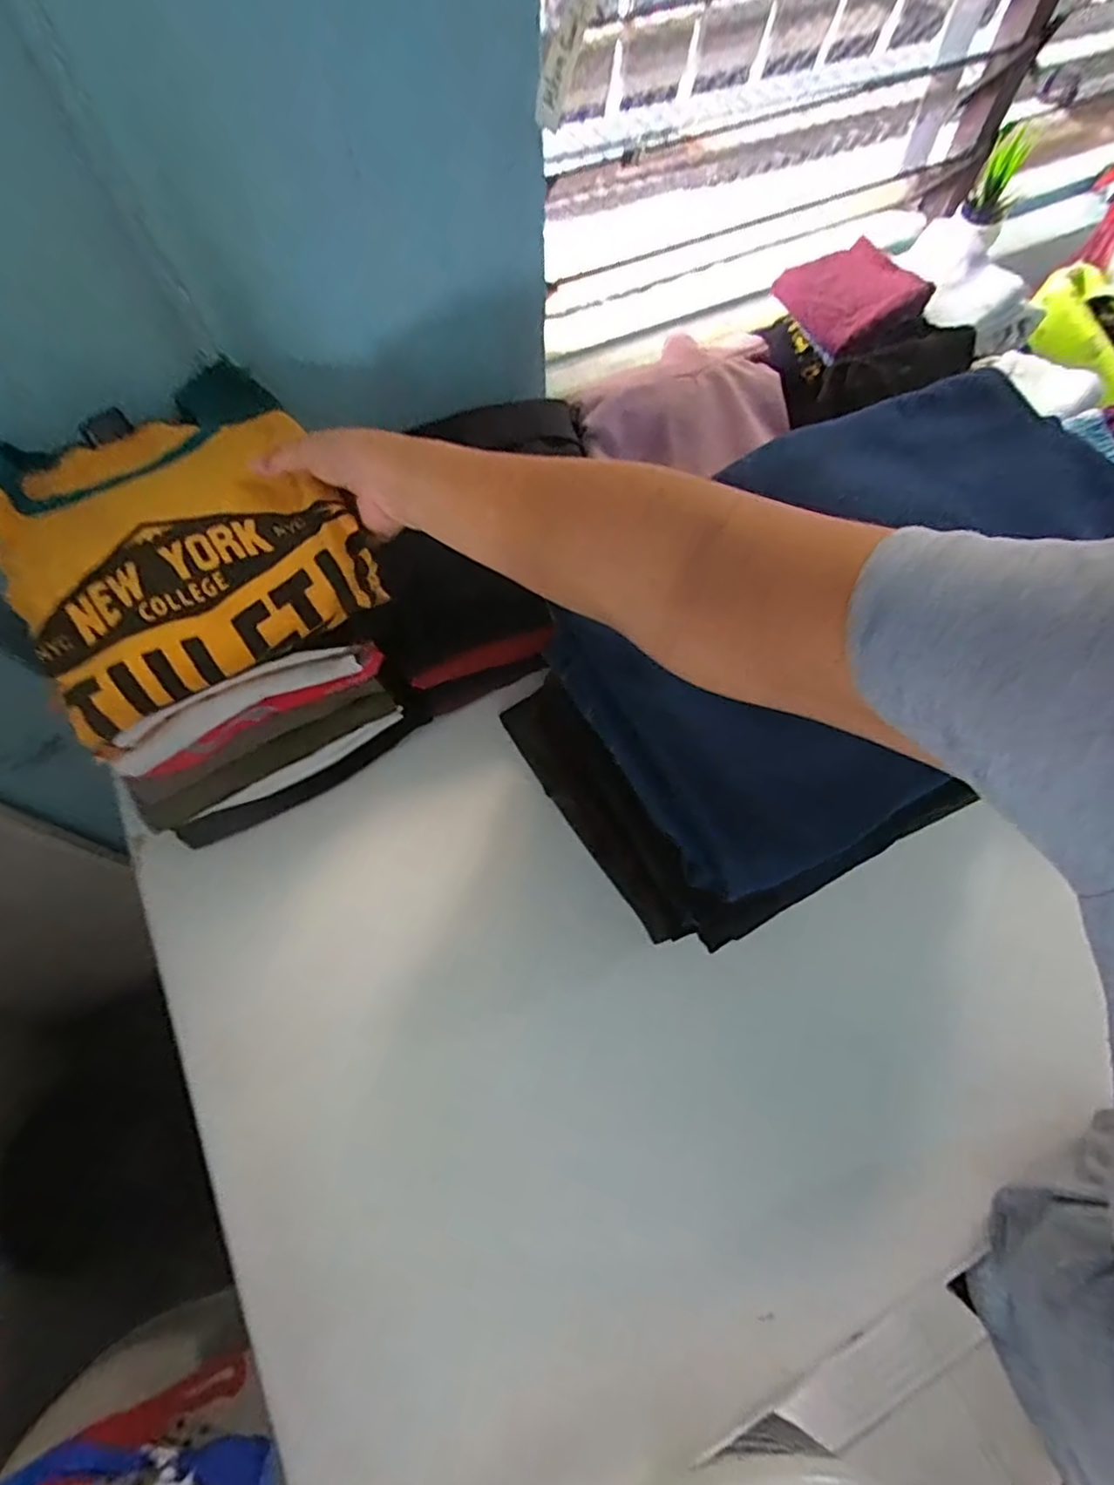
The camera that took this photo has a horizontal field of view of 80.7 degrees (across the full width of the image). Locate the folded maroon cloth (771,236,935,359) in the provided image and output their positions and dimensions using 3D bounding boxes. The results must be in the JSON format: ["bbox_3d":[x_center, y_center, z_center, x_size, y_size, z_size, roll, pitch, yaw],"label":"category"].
[{"bbox_3d":[0.279,-0.432,0.625,0.089,0.028,0.117,-33,65,19],"label":"folded maroon cloth"}]

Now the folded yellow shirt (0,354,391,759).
[{"bbox_3d":[-0.259,-0.150,0.444,0.205,0.038,0.250,-30,68,-12],"label":"folded yellow shirt"}]

